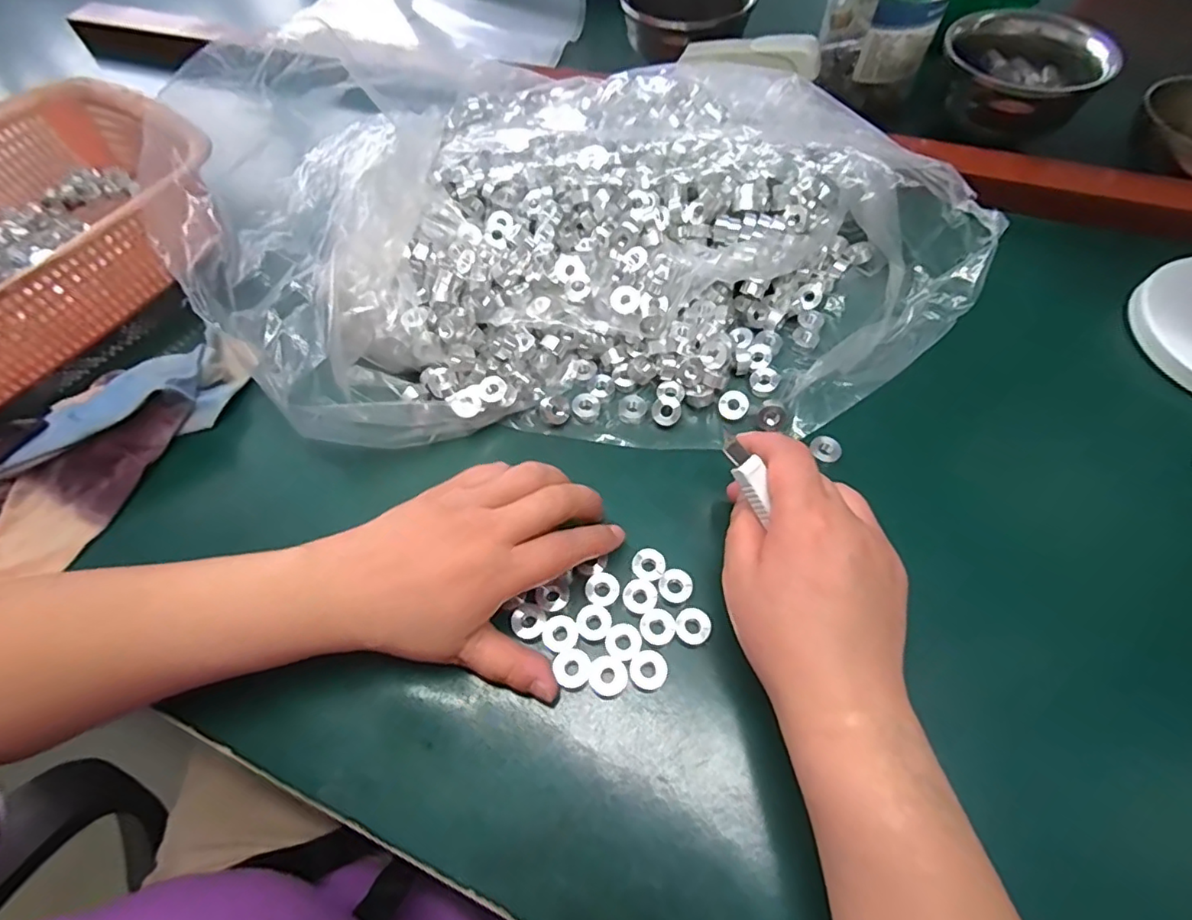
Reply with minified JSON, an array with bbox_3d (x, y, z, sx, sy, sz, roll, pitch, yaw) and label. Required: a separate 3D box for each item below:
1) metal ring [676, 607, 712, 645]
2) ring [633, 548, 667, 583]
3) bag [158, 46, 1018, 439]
[{"bbox_3d":[0.050,0.084,0.289,0.017,0.004,0.018,-1,62,2],"label":"metal ring"},{"bbox_3d":[0.029,0.056,0.304,0.017,0.004,0.019,8,63,6],"label":"ring"},{"bbox_3d":[0.001,-0.170,0.381,0.474,0.114,0.313,-2,62,1],"label":"bag"}]

